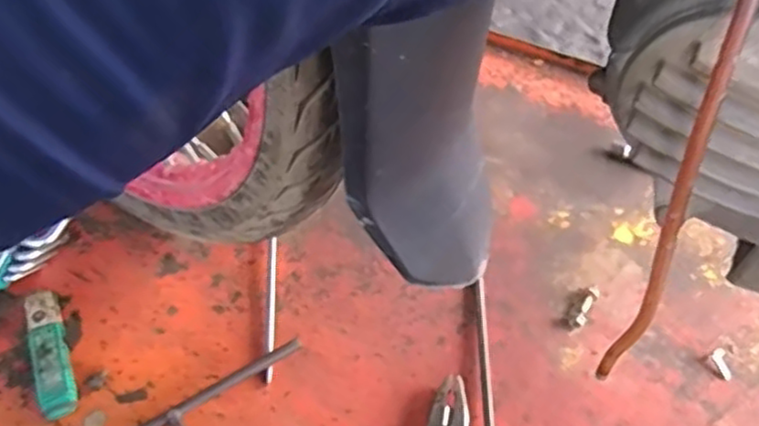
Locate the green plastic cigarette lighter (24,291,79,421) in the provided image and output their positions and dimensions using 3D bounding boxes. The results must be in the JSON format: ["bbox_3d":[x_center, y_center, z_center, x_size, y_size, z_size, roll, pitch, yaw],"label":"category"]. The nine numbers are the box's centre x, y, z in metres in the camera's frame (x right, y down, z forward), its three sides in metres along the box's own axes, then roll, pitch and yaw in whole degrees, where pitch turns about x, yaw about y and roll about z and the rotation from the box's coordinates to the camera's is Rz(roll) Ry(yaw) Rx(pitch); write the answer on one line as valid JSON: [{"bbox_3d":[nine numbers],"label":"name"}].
[{"bbox_3d":[-0.240,0.103,0.505,0.026,0.021,0.097,-20,54,-14],"label":"green plastic cigarette lighter"}]

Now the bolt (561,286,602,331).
[{"bbox_3d":[0.154,0.073,0.529,0.016,0.006,0.042,34,60,24],"label":"bolt"}]

